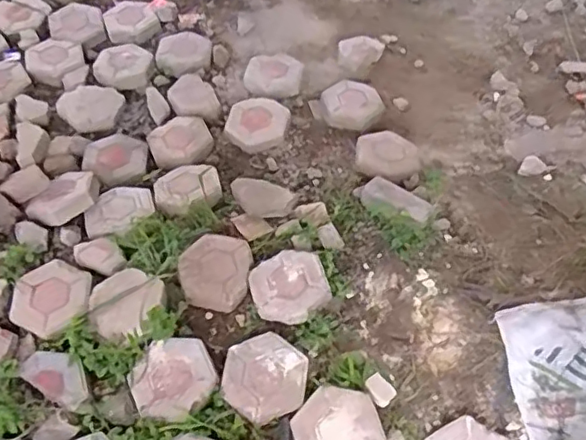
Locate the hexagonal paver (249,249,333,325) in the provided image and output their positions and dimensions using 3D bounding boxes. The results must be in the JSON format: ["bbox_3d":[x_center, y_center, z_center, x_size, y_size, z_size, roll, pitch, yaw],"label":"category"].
[{"bbox_3d":[-0.011,0.175,1.575,0.199,0.045,0.200,-19,57,-14],"label":"hexagonal paver"}]

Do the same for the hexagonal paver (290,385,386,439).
[{"bbox_3d":[0.106,0.494,1.381,0.203,0.041,0.211,-14,56,-11],"label":"hexagonal paver"}]

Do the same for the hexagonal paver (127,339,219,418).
[{"bbox_3d":[-0.295,0.388,1.452,0.211,0.042,0.189,-4,55,-4],"label":"hexagonal paver"}]

